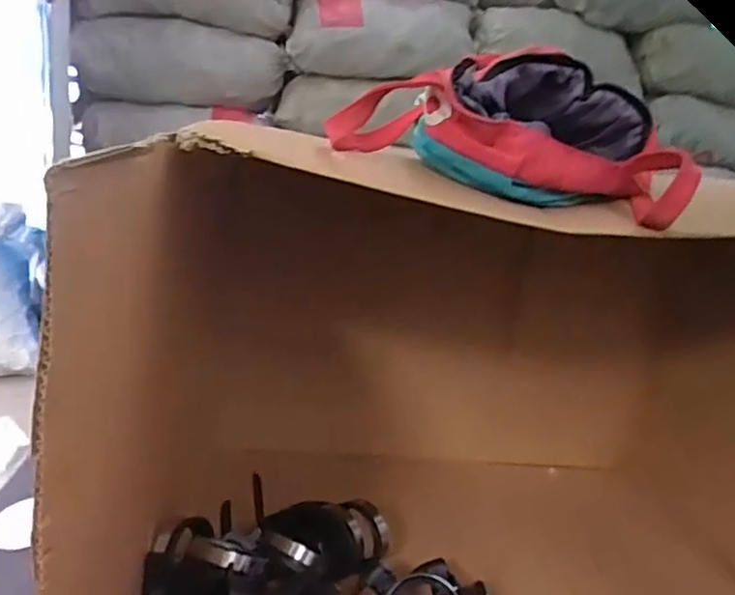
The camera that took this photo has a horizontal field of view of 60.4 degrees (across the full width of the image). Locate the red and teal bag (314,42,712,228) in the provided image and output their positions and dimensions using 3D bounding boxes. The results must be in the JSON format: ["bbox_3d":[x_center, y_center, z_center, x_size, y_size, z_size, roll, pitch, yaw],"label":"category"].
[{"bbox_3d":[0.127,-0.152,0.568,0.278,0.116,0.181,9,13,9],"label":"red and teal bag"}]

